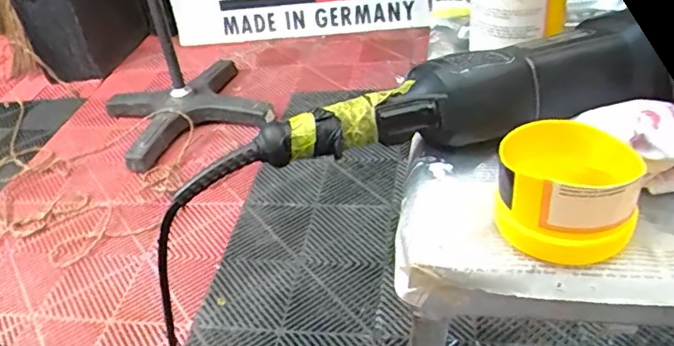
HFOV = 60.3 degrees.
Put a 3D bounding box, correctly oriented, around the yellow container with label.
[{"bbox_3d":[0.149,0.009,0.376,0.080,0.058,0.080,8,40,21],"label":"yellow container with label"}]

